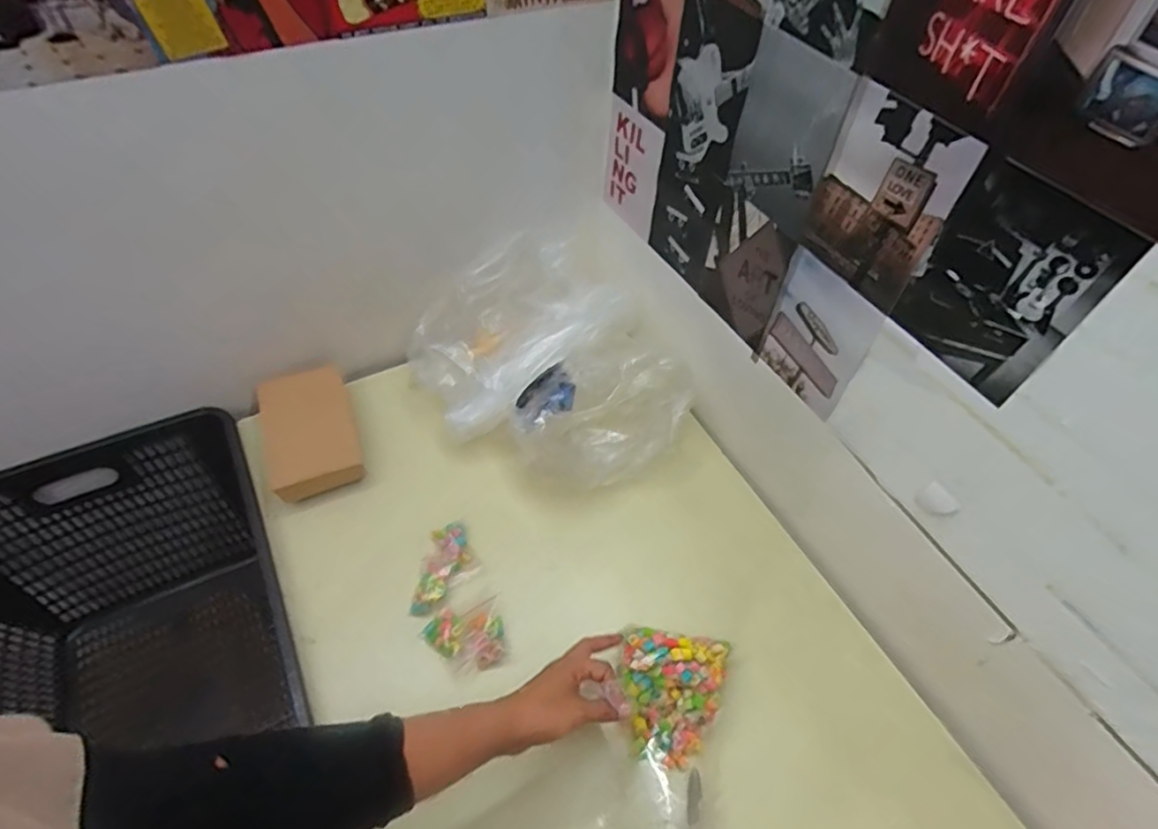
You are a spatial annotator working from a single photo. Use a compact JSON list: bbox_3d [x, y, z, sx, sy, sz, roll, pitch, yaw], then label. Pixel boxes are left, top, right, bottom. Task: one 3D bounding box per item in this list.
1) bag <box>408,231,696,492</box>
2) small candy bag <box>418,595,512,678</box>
[{"bbox_3d":[-0.044,-0.061,0.849,0.287,0.133,0.357,-30,60,-23],"label":"bag"},{"bbox_3d":[-0.129,0.253,0.687,0.088,0.022,0.073,-12,55,-12],"label":"small candy bag"}]

